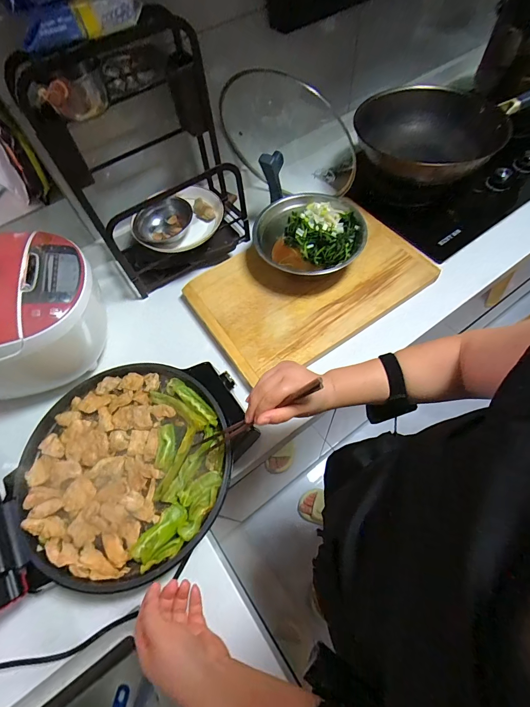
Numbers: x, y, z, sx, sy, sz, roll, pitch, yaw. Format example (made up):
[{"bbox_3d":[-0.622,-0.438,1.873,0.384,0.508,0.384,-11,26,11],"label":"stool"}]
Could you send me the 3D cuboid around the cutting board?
[{"bbox_3d":[0.099,-0.155,0.743,0.470,0.020,0.316,-34,65,-13],"label":"cutting board"}]

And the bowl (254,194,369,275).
[{"bbox_3d":[0.096,-0.242,0.741,0.226,0.089,0.230,-2,62,3],"label":"bowl"}]

